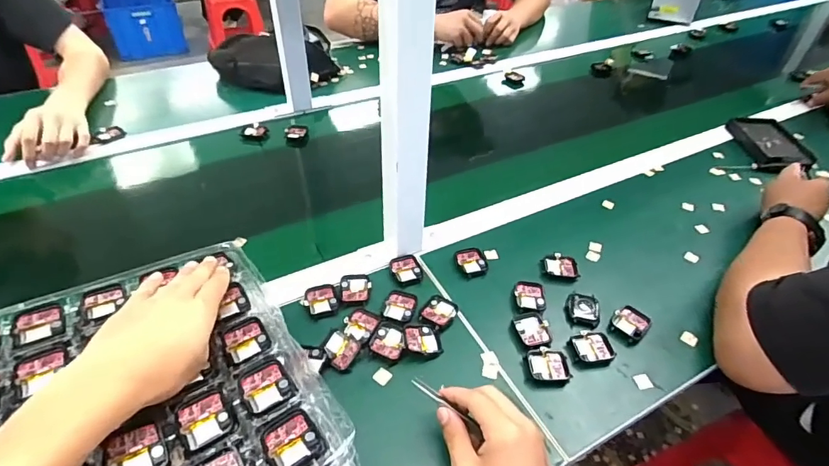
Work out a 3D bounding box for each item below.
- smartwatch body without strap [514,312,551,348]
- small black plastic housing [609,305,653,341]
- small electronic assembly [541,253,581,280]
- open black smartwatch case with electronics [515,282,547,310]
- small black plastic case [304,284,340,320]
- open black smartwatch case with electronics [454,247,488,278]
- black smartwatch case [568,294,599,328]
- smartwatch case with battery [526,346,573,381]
[{"bbox_3d":[0.139,0.113,0.526,0.036,0.006,0.044,-10,48,-14],"label":"smartwatch body without strap"},{"bbox_3d":[0.257,0.107,0.542,0.040,0.010,0.050,31,51,23],"label":"small black plastic housing"},{"bbox_3d":[0.194,0.042,0.603,0.045,0.006,0.041,4,46,-1],"label":"small electronic assembly"},{"bbox_3d":[0.144,0.077,0.564,0.036,0.004,0.045,8,46,3],"label":"open black smartwatch case with electronics"},{"bbox_3d":[-0.111,0.082,0.545,0.036,0.004,0.046,-12,48,-15],"label":"small black plastic case"},{"bbox_3d":[0.077,0.037,0.604,0.040,0.009,0.049,-7,47,-11],"label":"open black smartwatch case with electronics"},{"bbox_3d":[0.208,0.093,0.556,0.036,0.008,0.041,11,46,5],"label":"black smartwatch case"},{"bbox_3d":[0.146,0.143,0.495,0.043,0.007,0.035,0,46,-5],"label":"smartwatch case with battery"}]

